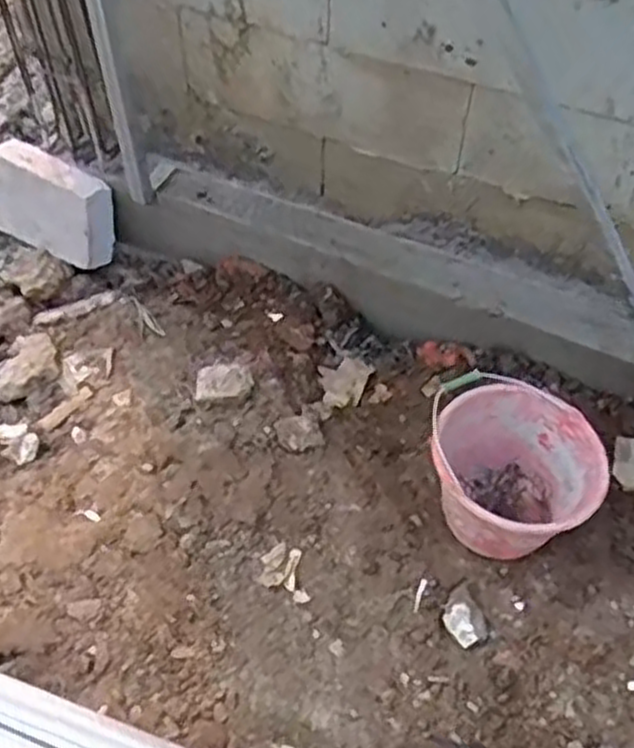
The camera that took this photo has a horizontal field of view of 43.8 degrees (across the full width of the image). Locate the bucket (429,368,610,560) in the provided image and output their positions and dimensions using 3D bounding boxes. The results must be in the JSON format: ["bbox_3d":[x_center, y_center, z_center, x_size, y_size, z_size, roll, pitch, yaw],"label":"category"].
[{"bbox_3d":[0.329,0.188,1.396,0.293,0.237,0.261,35,61,24],"label":"bucket"}]

